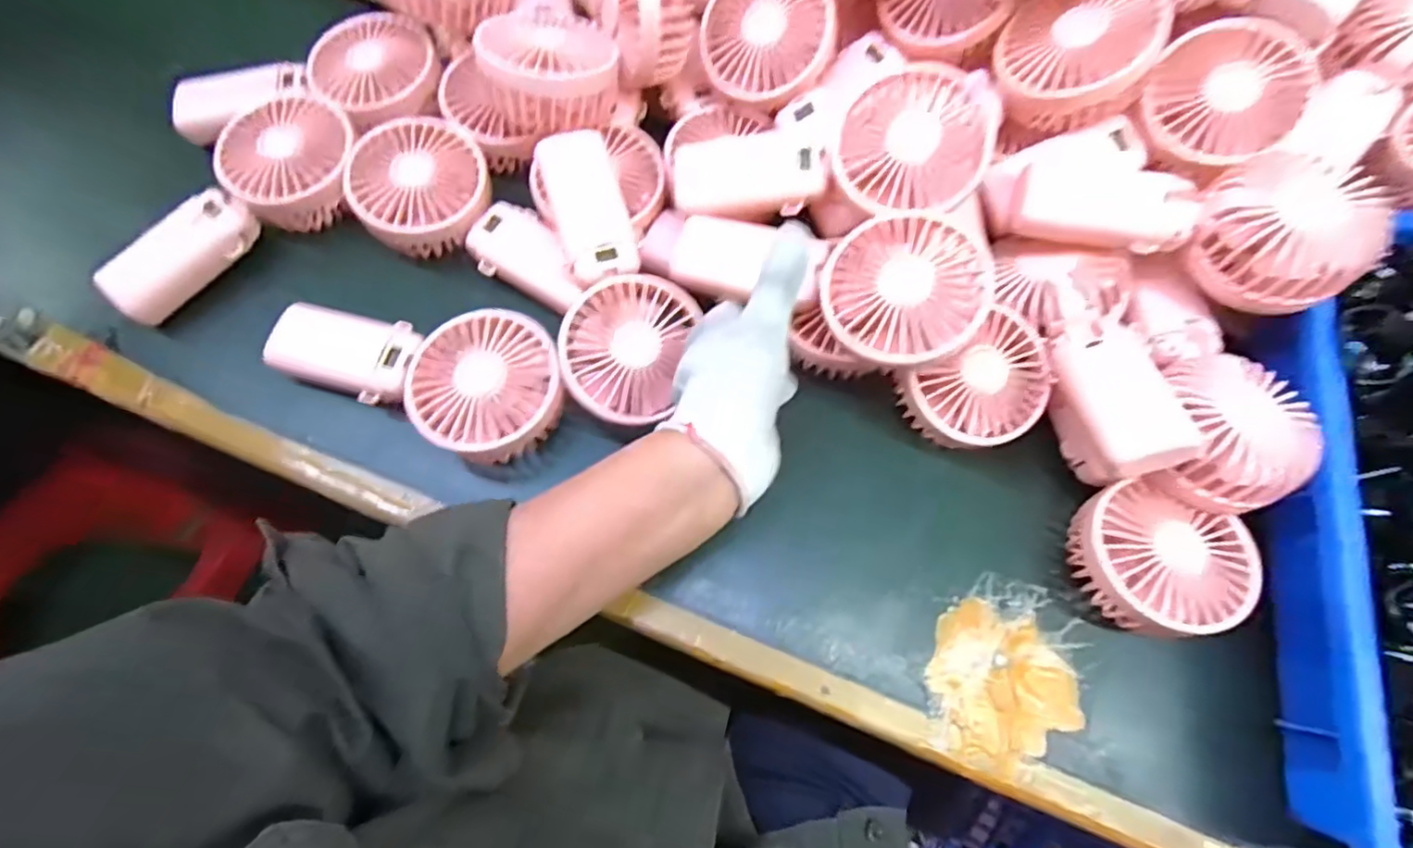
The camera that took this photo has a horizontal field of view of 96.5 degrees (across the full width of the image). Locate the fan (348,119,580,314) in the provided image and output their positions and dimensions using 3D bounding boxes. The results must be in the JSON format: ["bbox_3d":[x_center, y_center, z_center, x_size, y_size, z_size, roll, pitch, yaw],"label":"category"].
[{"bbox_3d":[-0.159,-0.136,0.426,0.169,0.036,0.086,35,72,-5],"label":"fan"}]

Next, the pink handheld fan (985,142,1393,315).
[{"bbox_3d":[0.272,-0.126,0.371,0.202,0.056,0.078,19,70,21],"label":"pink handheld fan"}]

